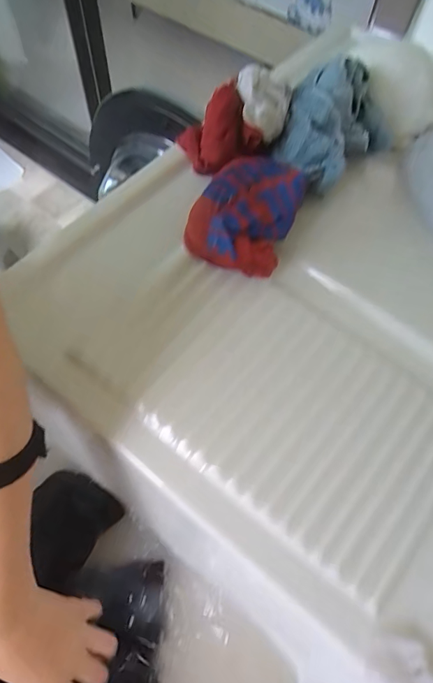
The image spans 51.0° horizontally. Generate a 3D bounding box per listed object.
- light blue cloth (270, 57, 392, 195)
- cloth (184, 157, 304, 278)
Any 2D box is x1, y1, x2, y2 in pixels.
[{"bbox_3d":[0.135,-0.251,0.518,0.106,0.073,0.176,29,63,13],"label":"light blue cloth"},{"bbox_3d":[0.030,-0.131,0.465,0.096,0.063,0.146,18,61,6],"label":"cloth"}]

